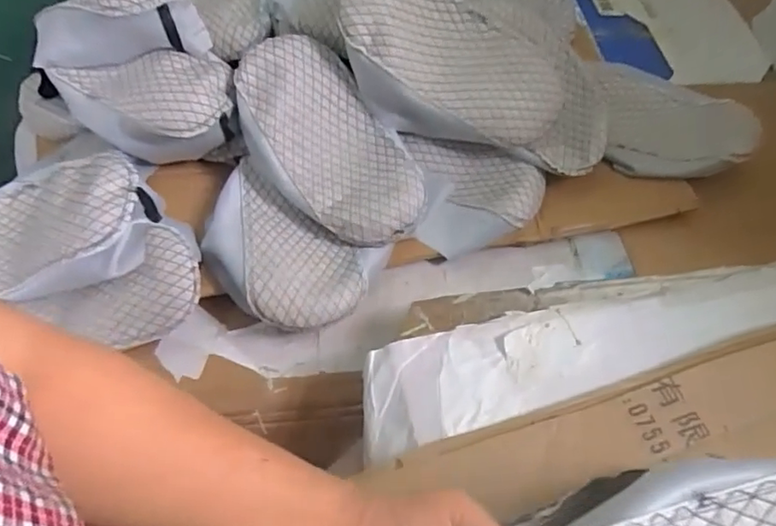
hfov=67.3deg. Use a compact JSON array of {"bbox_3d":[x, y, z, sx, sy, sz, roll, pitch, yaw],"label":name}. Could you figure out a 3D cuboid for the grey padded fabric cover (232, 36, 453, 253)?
[{"bbox_3d":[-0.077,-0.161,0.768,0.178,0.084,0.316,-41,94,-11],"label":"grey padded fabric cover"}]

